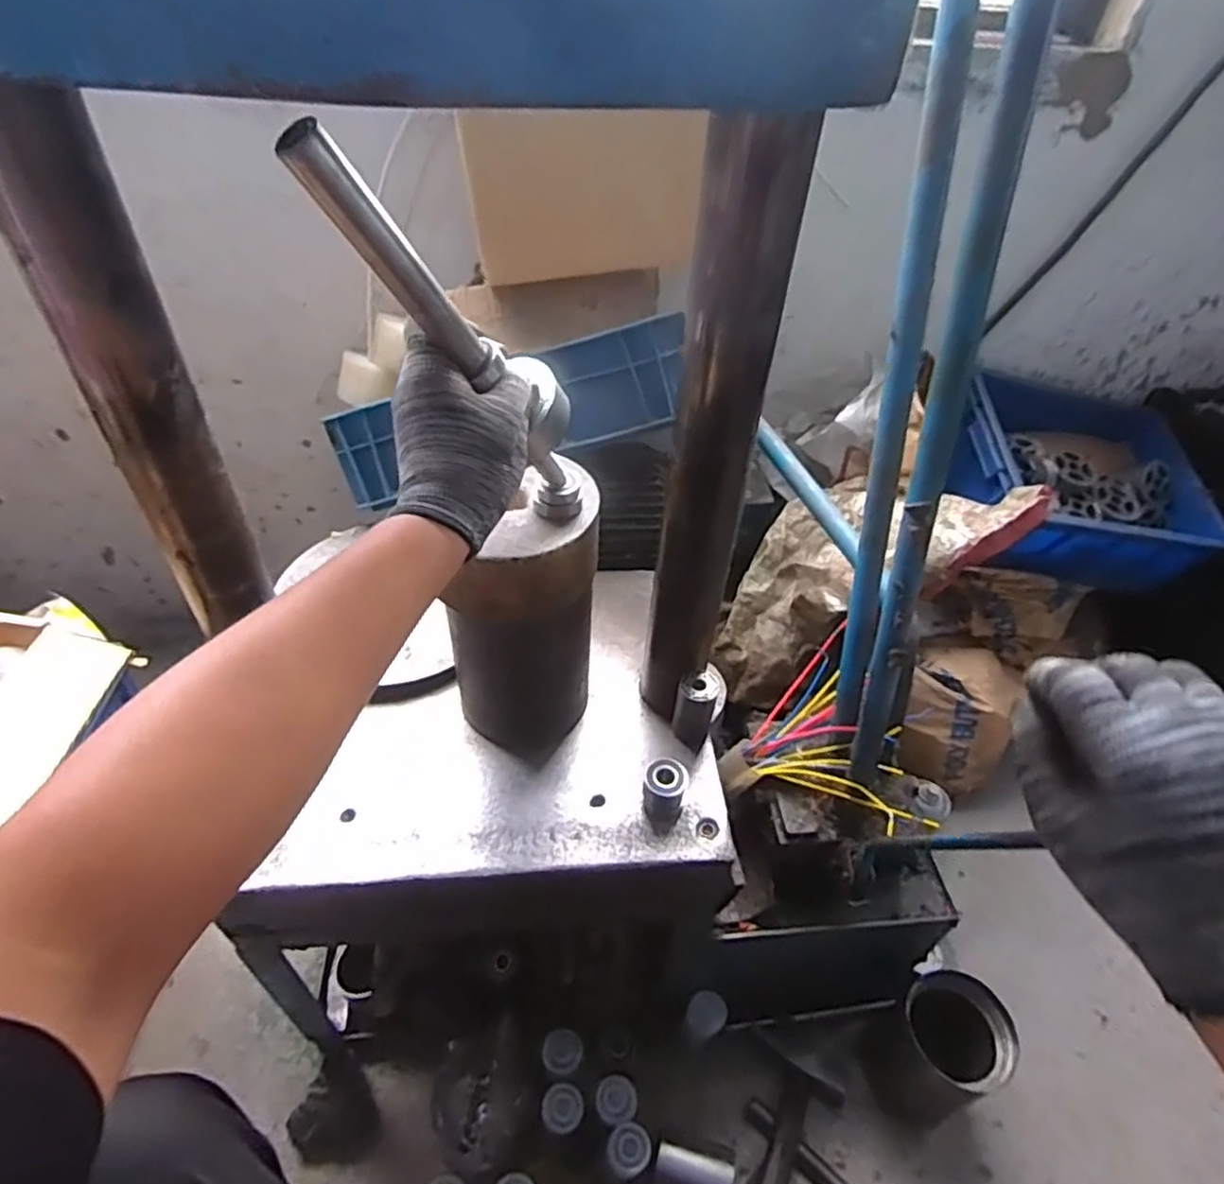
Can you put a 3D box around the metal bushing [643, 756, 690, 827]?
[{"bbox_3d":[0.049,0.182,0.657,0.037,0.043,0.039,2,44,-2],"label":"metal bushing"}]

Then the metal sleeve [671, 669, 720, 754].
[{"bbox_3d":[0.081,0.115,0.698,0.036,0.080,0.033,17,45,13],"label":"metal sleeve"}]

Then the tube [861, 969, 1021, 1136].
[{"bbox_3d":[0.385,0.545,0.849,0.112,0.173,0.114,2,44,-2],"label":"tube"}]

